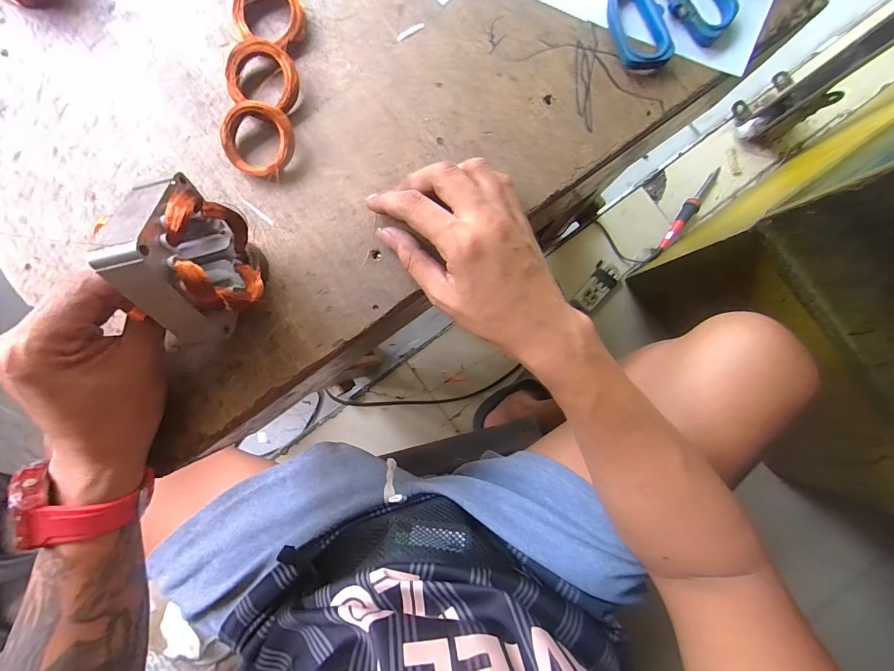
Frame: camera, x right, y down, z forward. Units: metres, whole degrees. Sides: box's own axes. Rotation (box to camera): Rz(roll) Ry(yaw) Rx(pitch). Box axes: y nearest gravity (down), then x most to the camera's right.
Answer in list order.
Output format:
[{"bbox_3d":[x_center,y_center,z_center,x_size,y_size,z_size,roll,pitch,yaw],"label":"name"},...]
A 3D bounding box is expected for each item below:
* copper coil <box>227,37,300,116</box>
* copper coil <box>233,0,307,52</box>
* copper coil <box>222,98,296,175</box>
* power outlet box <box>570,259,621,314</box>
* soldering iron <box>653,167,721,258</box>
[{"bbox_3d":[-0.134,-0.189,0.280,0.050,0.017,0.044,26,89,0],"label":"copper coil"},{"bbox_3d":[-0.130,-0.239,0.282,0.050,0.016,0.044,24,89,0],"label":"copper coil"},{"bbox_3d":[-0.139,-0.143,0.274,0.054,0.017,0.048,28,89,0],"label":"copper coil"},{"bbox_3d":[0.308,-0.097,0.775,0.056,0.034,0.110,36,89,0],"label":"power outlet box"},{"bbox_3d":[0.497,-0.257,0.778,0.028,0.036,0.246,41,89,0],"label":"soldering iron"}]

